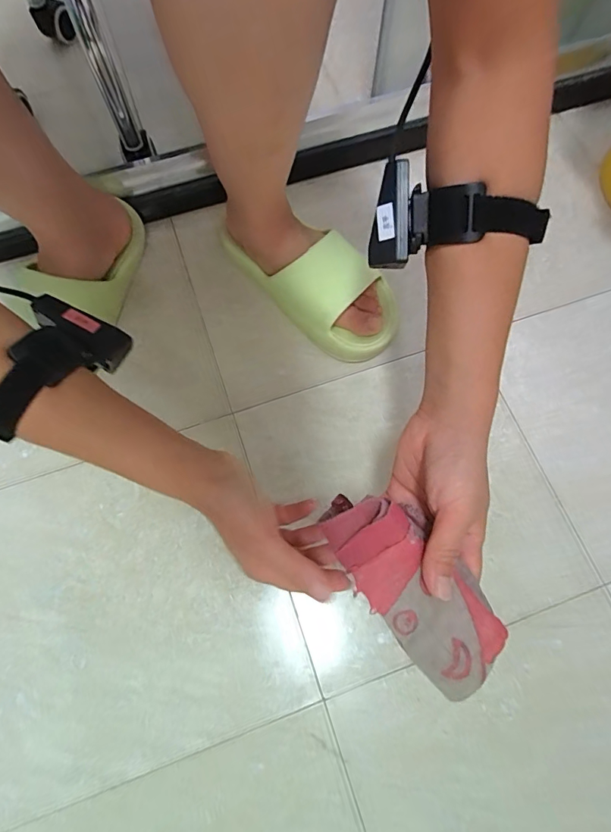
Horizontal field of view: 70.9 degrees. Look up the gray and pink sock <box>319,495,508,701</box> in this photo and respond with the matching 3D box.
[{"bbox_3d":[0.074,0.112,0.294,0.066,0.030,0.140,-37,83,-12],"label":"gray and pink sock"}]

